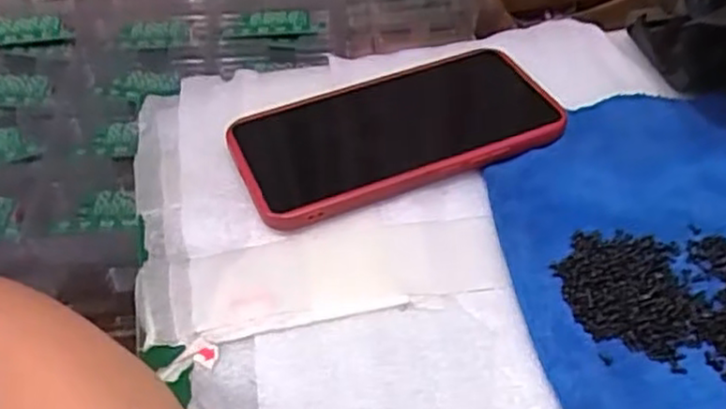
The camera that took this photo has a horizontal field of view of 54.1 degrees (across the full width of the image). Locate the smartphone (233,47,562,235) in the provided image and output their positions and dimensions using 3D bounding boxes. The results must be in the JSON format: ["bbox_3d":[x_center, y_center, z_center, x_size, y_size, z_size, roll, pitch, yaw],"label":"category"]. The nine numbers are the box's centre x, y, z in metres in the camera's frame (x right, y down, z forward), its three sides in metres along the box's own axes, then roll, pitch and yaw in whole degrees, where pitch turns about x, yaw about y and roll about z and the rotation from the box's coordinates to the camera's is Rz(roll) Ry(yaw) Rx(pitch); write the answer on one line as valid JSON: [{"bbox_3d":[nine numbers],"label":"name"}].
[{"bbox_3d":[0.016,-0.038,0.367,0.159,0.015,0.079,-19,51,-14],"label":"smartphone"}]

